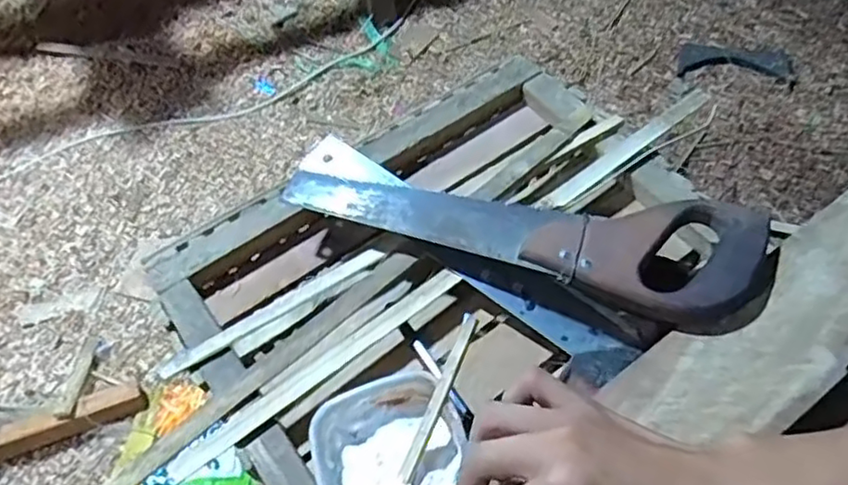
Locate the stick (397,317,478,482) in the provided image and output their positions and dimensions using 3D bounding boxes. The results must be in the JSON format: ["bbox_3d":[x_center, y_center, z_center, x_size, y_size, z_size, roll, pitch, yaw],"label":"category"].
[{"bbox_3d":[0.010,0.101,0.419,0.009,0.010,0.113,22,88,19],"label":"stick"}]

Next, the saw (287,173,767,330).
[{"bbox_3d":[0.067,-0.023,0.474,0.346,0.026,0.097,18,56,17],"label":"saw"}]

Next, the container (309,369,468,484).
[{"bbox_3d":[-0.021,0.140,0.421,0.097,0.034,0.094,-16,53,-8],"label":"container"}]

